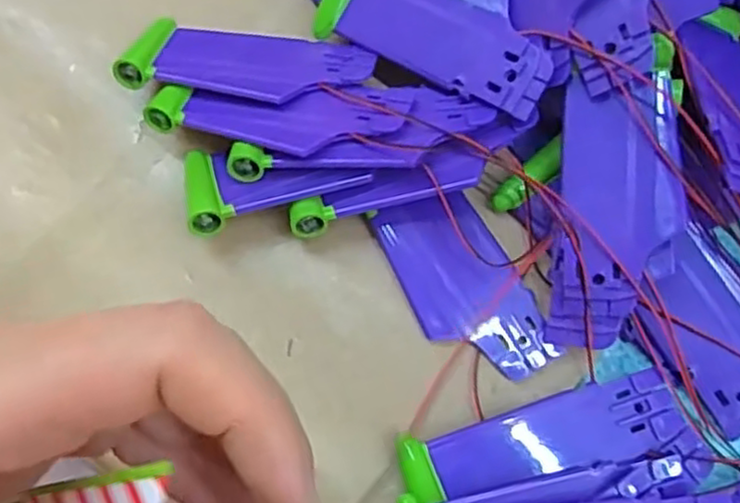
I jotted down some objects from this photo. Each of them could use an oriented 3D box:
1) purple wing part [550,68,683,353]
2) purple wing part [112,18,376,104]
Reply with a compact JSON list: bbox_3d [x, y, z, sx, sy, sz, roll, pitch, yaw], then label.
[{"bbox_3d":[0.080,-0.012,0.233,0.037,0.009,0.086,4,85,23],"label":"purple wing part"},{"bbox_3d":[-0.044,-0.069,0.259,0.087,0.007,0.037,12,52,11],"label":"purple wing part"}]

